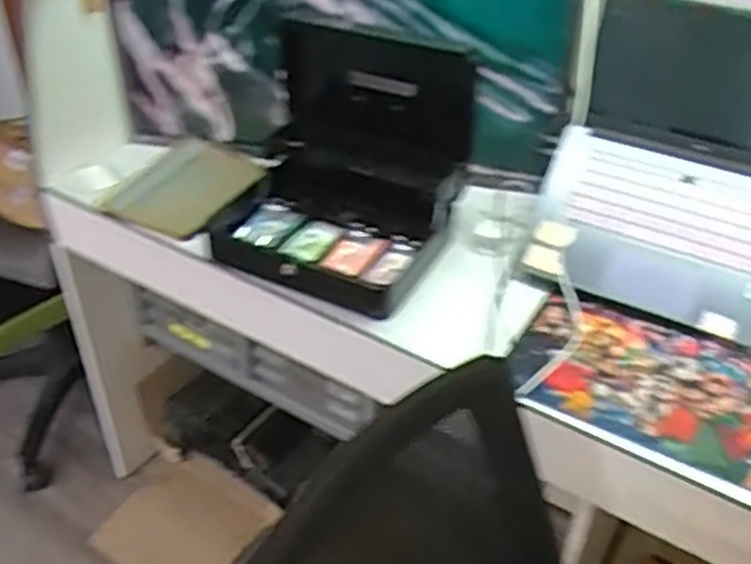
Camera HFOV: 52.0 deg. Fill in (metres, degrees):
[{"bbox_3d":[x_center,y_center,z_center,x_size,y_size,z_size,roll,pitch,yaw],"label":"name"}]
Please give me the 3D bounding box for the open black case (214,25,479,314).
[{"bbox_3d":[-0.053,-0.179,1.100,0.304,0.282,0.326,14,39,16],"label":"open black case"}]

